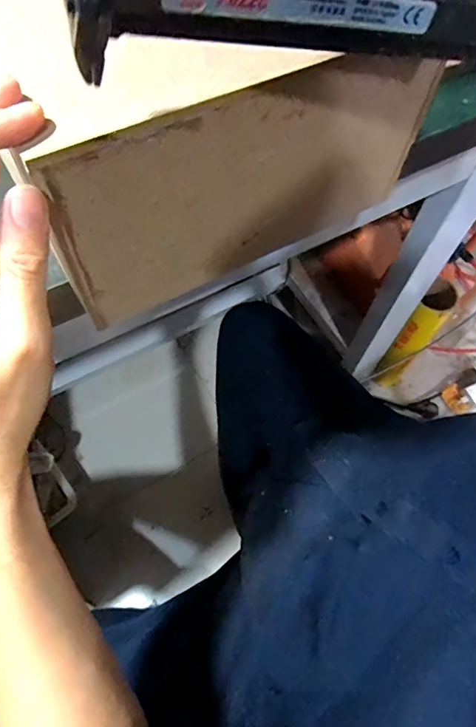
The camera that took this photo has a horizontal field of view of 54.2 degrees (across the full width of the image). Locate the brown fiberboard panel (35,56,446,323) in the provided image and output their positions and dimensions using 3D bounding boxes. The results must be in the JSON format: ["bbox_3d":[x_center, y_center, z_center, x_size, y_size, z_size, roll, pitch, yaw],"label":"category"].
[{"bbox_3d":[0.014,-0.096,0.252,0.220,0.114,0.006,-27,67,-15],"label":"brown fiberboard panel"}]

